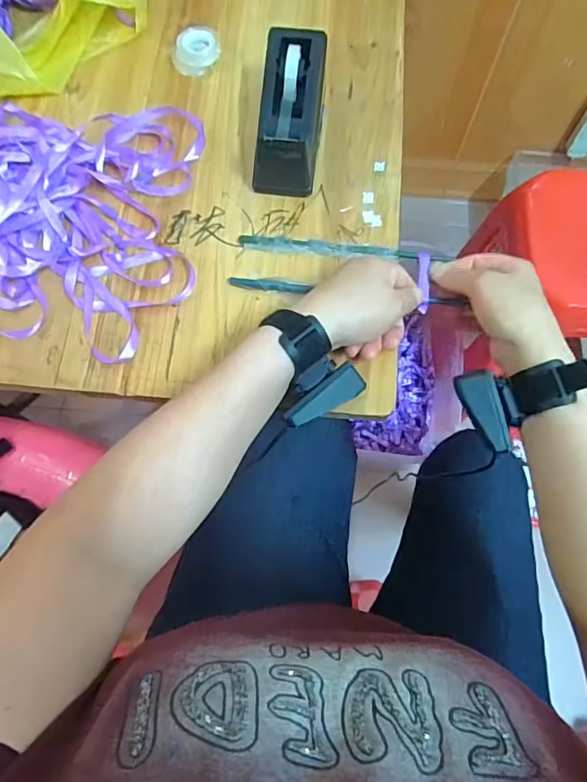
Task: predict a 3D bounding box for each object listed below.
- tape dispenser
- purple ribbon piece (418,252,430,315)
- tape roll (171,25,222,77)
[{"bbox_3d":[-0.003,-0.274,0.495,0.059,0.076,0.153,6,71,2],"label":"tape dispenser"},{"bbox_3d":[0.122,-0.101,0.467,0.010,0.005,0.063,3,75,1],"label":"purple ribbon piece"},{"bbox_3d":[-0.109,-0.382,0.563,0.052,0.027,0.052,0,71,0],"label":"tape roll"}]

